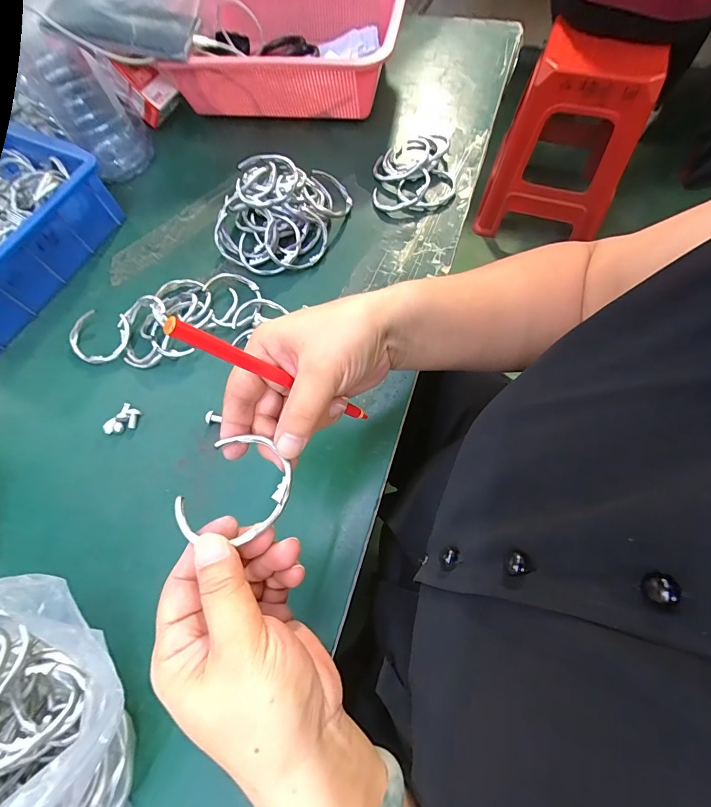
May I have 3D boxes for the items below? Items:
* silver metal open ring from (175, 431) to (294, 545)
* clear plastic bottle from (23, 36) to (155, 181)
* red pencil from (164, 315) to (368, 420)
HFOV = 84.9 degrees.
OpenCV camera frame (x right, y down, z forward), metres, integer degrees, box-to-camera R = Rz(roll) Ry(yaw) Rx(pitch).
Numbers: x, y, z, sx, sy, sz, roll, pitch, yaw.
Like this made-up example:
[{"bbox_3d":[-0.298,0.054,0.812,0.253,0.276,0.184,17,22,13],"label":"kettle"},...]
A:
[{"bbox_3d":[-0.064,0.048,0.214,0.054,0.017,0.061,21,70,9],"label":"silver metal open ring"},{"bbox_3d":[-0.316,-0.353,0.466,0.085,0.102,0.110,-34,71,-12],"label":"clear plastic bottle"},{"bbox_3d":[-0.038,-0.013,0.234,0.006,0.161,0.008,-17,65,29],"label":"red pencil"}]

